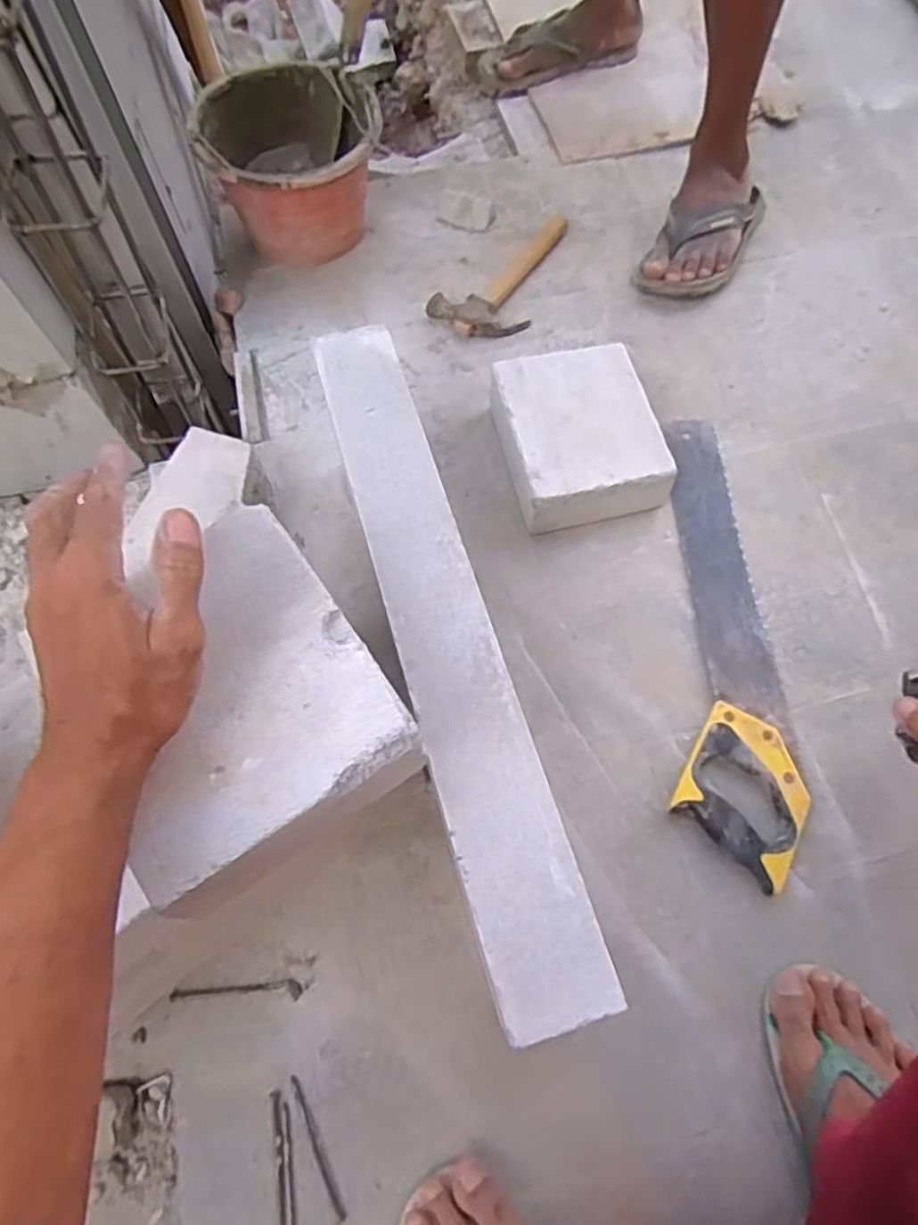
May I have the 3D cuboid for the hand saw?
[{"bbox_3d":[0.270,0.001,0.746,0.111,0.036,0.522,2,71,0],"label":"hand saw"}]

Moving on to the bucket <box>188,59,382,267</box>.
[{"bbox_3d":[-0.213,-0.568,0.930,0.221,0.152,0.219,0,71,-1],"label":"bucket"}]

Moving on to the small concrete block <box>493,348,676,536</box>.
[{"bbox_3d":[0.136,-0.198,0.811,0.169,0.080,0.213,-16,72,-6],"label":"small concrete block"}]

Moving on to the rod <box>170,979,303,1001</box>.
[{"bbox_3d":[-0.189,0.323,0.607,0.109,0.004,0.014,-3,71,-2],"label":"rod"}]

